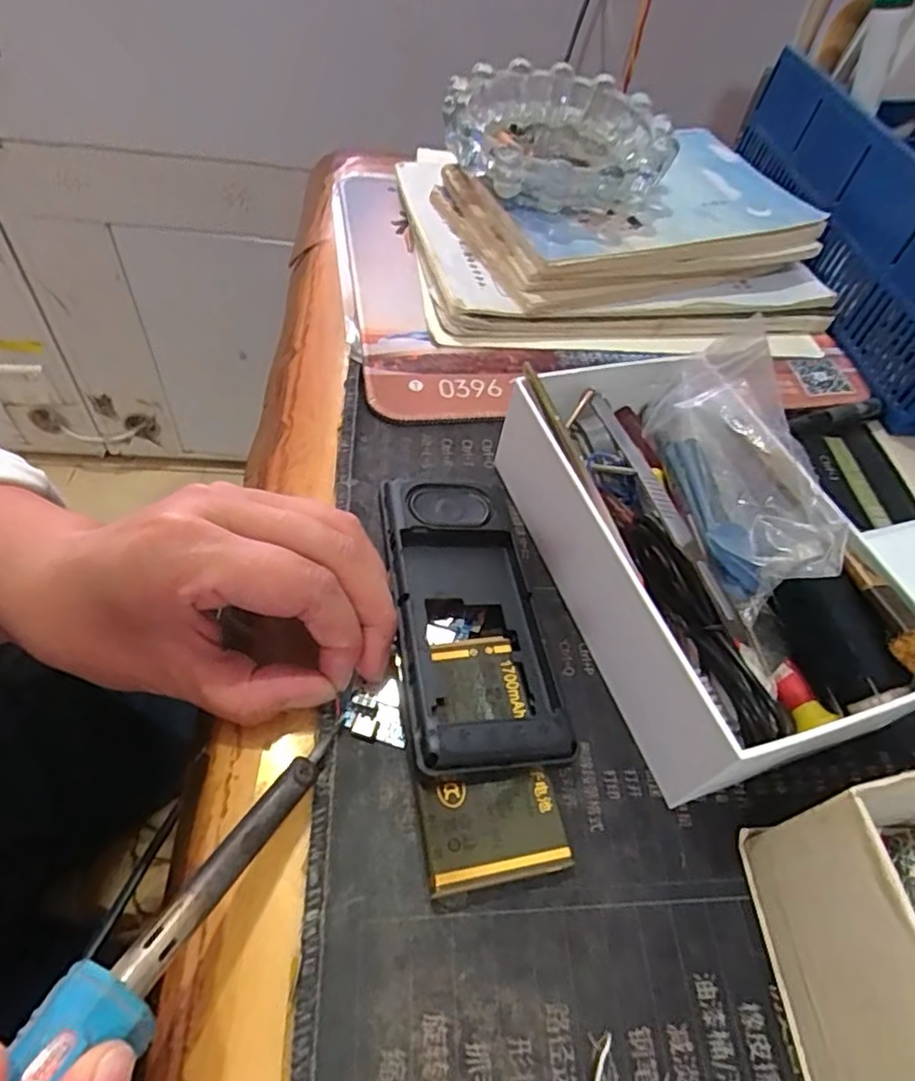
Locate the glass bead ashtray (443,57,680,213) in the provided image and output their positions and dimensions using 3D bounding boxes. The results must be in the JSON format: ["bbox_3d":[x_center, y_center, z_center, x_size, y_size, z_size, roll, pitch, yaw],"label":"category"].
[{"bbox_3d":[0.062,-0.240,0.373,0.127,0.039,0.120,4,53,-5],"label":"glass bead ashtray"}]

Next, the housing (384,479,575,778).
[{"bbox_3d":[0.003,0.028,0.235,0.052,0.025,0.119,-6,55,-9],"label":"housing"}]

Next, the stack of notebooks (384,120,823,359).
[{"bbox_3d":[0.101,-0.198,0.399,0.254,0.041,0.183,-3,54,-10],"label":"stack of notebooks"}]

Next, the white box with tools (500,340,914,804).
[{"bbox_3d":[0.087,-0.005,0.242,0.105,0.063,0.175,-17,57,-16],"label":"white box with tools"}]

